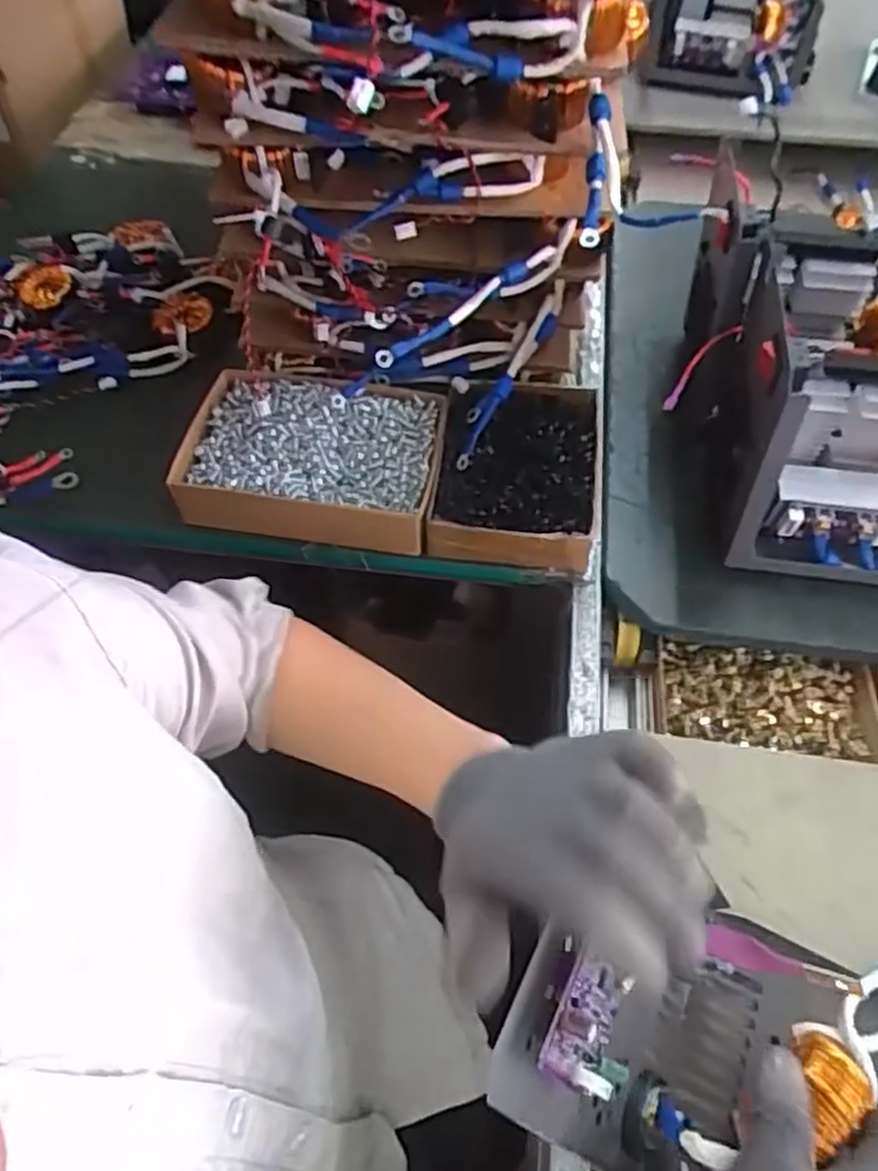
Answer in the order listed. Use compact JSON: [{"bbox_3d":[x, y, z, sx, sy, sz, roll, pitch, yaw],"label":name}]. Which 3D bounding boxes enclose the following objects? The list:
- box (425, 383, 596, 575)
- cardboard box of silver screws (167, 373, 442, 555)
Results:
[{"bbox_3d":[0.065,-0.104,0.616,0.129,0.053,0.178,7,57,4],"label":"box"},{"bbox_3d":[-0.108,-0.109,0.625,0.213,0.041,0.151,8,57,5],"label":"cardboard box of silver screws"}]

